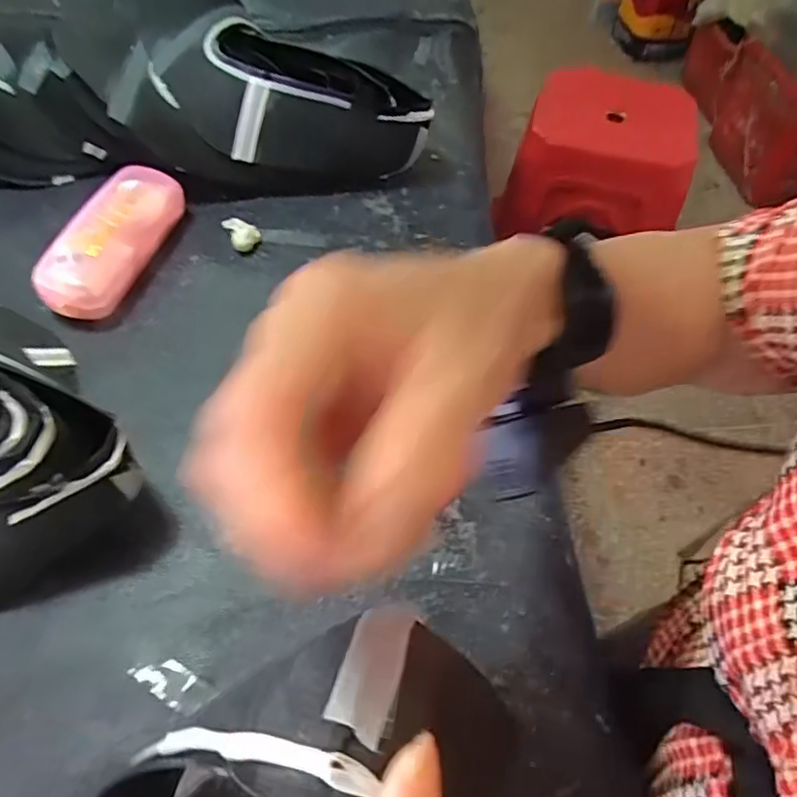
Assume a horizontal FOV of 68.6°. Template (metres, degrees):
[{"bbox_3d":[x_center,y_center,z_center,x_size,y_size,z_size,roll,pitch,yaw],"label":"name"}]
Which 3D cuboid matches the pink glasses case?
[{"bbox_3d":[-0.206,-0.115,0.428,0.050,0.044,0.138,21,57,10],"label":"pink glasses case"}]

